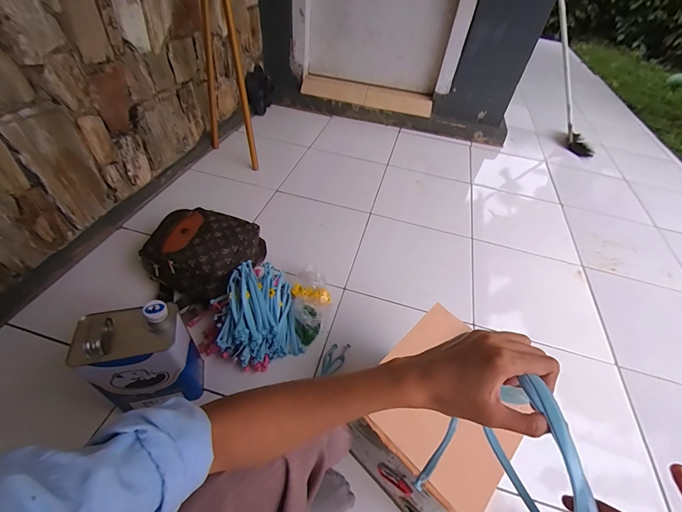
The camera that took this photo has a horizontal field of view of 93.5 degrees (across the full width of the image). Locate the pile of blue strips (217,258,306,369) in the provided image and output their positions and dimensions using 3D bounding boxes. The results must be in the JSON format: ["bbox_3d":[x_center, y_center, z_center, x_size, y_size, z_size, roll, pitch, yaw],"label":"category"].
[{"bbox_3d":[-0.214,0.147,0.824,0.201,0.133,0.230,-10,48,-16],"label":"pile of blue strips"}]

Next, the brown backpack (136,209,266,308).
[{"bbox_3d":[-0.403,-0.001,0.918,0.299,0.152,0.235,6,46,-1],"label":"brown backpack"}]

